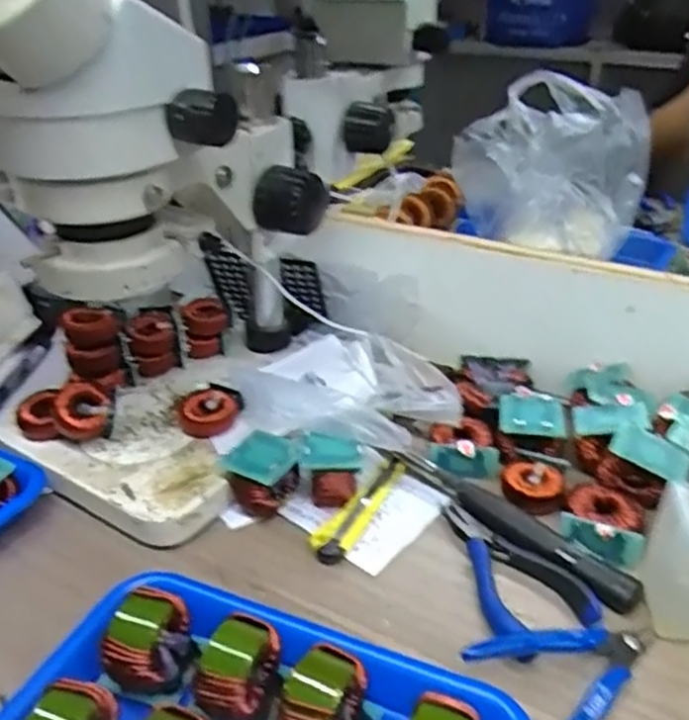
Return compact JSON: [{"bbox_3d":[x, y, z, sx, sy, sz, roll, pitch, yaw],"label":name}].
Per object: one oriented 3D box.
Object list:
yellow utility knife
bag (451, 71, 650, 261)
[{"bbox_3d":[0.014,0.104,0.501,0.022,0.012,0.110,17,36,28],"label":"yellow utility knife"},{"bbox_3d":[0.229,-0.221,0.788,0.207,0.148,0.141,5,32,11],"label":"bag"}]

